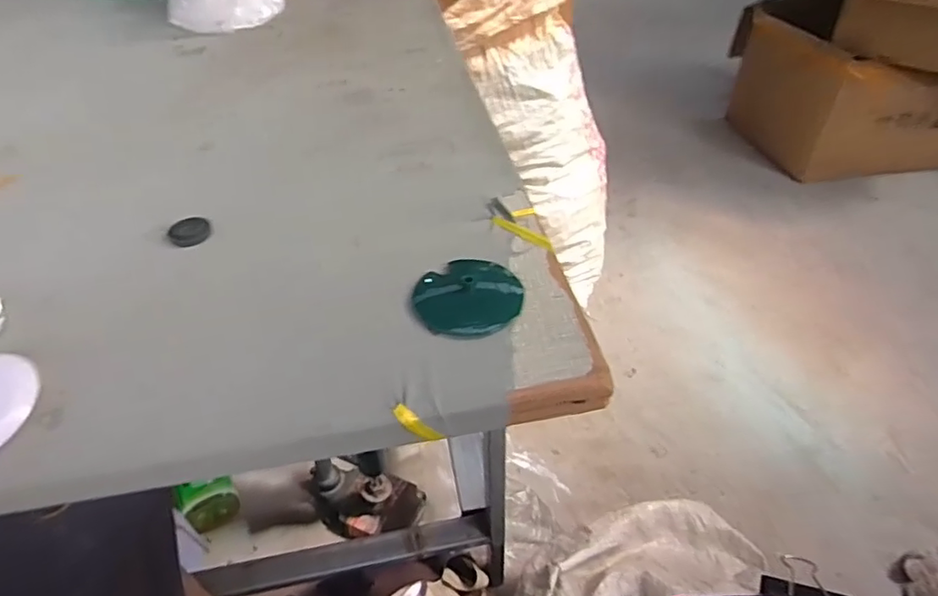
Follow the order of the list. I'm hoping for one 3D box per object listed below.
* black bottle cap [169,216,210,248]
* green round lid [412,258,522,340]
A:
[{"bbox_3d":[-0.224,-0.054,0.473,0.030,0.007,0.027,-32,52,-26],"label":"black bottle cap"},{"bbox_3d":[-0.001,-0.005,0.408,0.071,0.014,0.066,-20,48,-17],"label":"green round lid"}]

